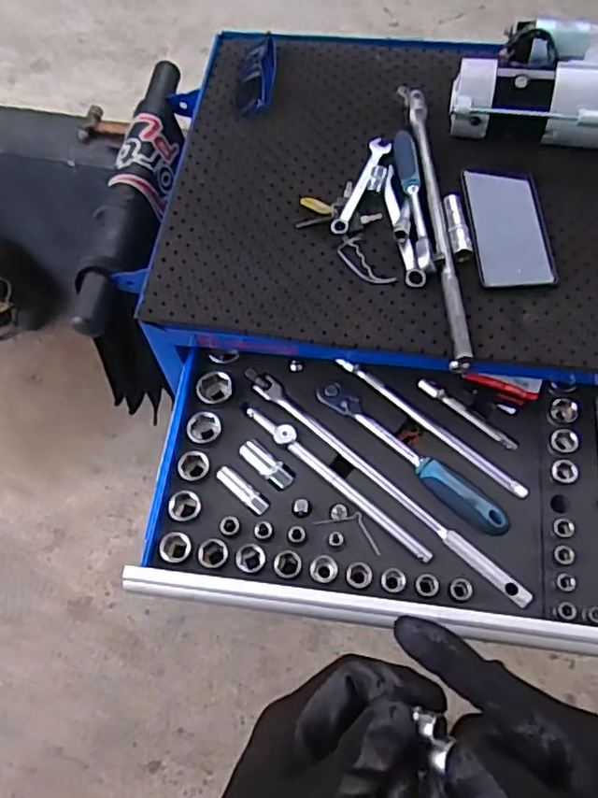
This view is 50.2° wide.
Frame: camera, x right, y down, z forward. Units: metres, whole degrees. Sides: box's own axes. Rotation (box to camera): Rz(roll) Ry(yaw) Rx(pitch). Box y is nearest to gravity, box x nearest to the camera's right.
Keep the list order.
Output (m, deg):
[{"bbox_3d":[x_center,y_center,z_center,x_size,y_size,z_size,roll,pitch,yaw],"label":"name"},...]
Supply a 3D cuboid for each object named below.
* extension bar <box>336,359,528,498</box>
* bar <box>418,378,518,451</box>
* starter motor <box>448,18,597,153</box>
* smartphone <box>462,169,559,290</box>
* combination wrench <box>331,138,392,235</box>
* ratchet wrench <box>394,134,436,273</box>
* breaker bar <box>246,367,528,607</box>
[{"bbox_3d":[0.140,0.027,0.693,0.247,0.014,0.012,38,69,22],"label":"extension bar"},{"bbox_3d":[0.183,0.015,0.695,0.122,0.009,0.014,37,69,19],"label":"bar"},{"bbox_3d":[0.287,-0.350,0.722,0.220,0.090,0.131,7,63,6],"label":"starter motor"},{"bbox_3d":[0.227,-0.190,0.691,0.081,0.009,0.160,-2,62,1],"label":"smartphone"},{"bbox_3d":[0.072,-0.246,0.732,0.027,0.009,0.151,18,63,13],"label":"combination wrench"},{"bbox_3d":[0.126,-0.222,0.702,0.024,0.018,0.193,-3,62,0],"label":"ratchet wrench"},{"bbox_3d":[0.081,0.082,0.668,0.371,0.017,0.023,39,69,22],"label":"breaker bar"}]

